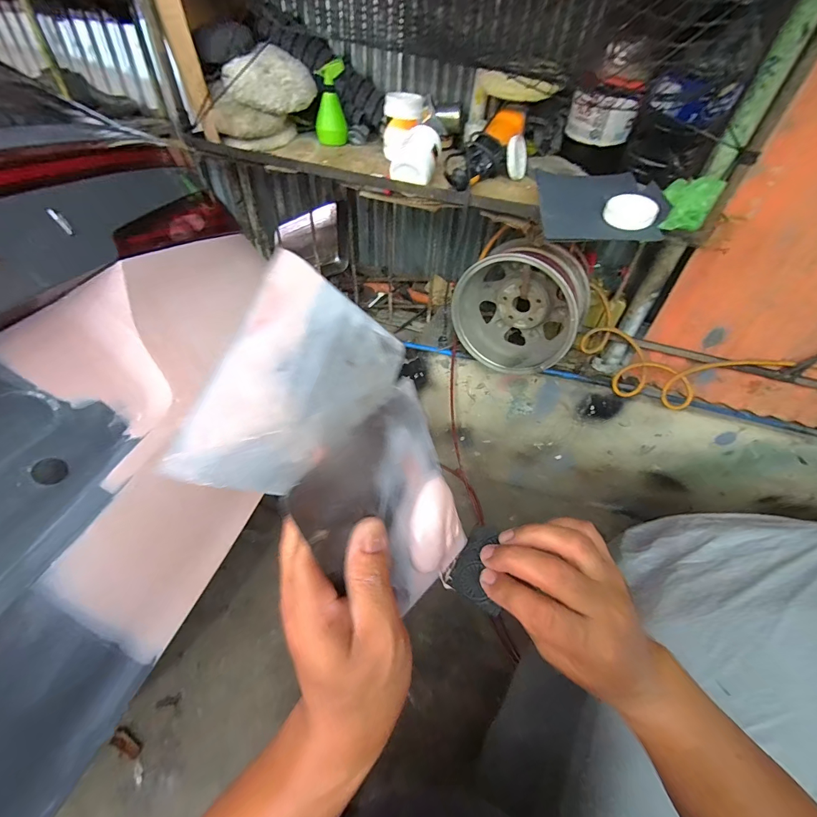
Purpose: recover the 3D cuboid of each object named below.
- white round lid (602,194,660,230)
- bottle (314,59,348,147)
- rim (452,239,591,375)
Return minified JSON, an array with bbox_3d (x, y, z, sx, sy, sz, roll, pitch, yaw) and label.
[{"bbox_3d":[0.461,-0.411,0.760,0.104,0.012,0.073,29,94,24],"label":"white round lid"},{"bbox_3d":[-0.222,-0.860,1.033,0.086,0.174,0.075,-8,47,-12],"label":"bottle"},{"bbox_3d":[0.353,-0.319,1.182,0.386,0.370,0.195,27,49,19],"label":"rim"}]

